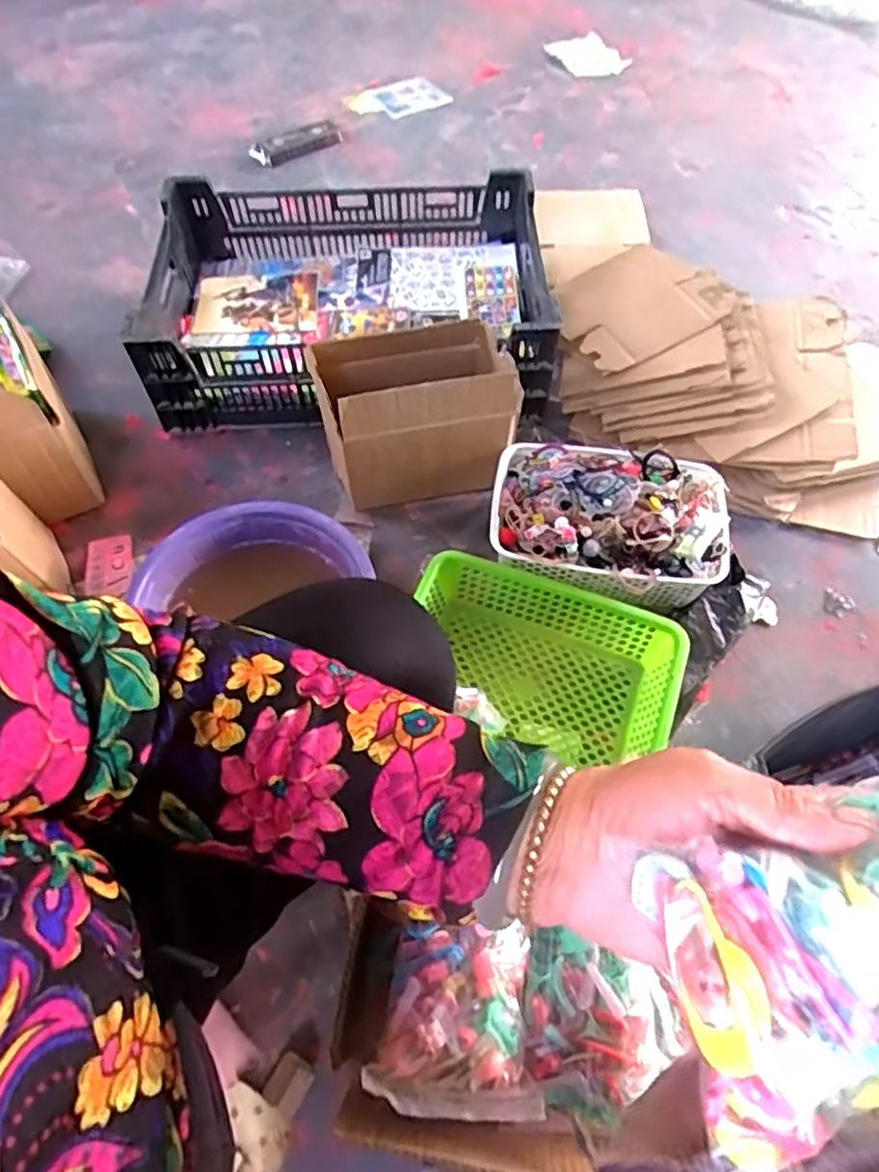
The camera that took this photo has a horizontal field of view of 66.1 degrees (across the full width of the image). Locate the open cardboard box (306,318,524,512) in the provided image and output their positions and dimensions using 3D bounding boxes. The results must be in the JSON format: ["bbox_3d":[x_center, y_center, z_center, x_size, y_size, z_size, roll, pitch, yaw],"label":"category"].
[{"bbox_3d":[-0.031,-0.224,0.916,0.236,0.217,0.139,-12,61,-8],"label":"open cardboard box"}]

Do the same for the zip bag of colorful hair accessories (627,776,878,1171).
[{"bbox_3d":[0.149,0.113,0.224,0.143,0.047,0.102,-13,61,-9],"label":"zip bag of colorful hair accessories"}]

